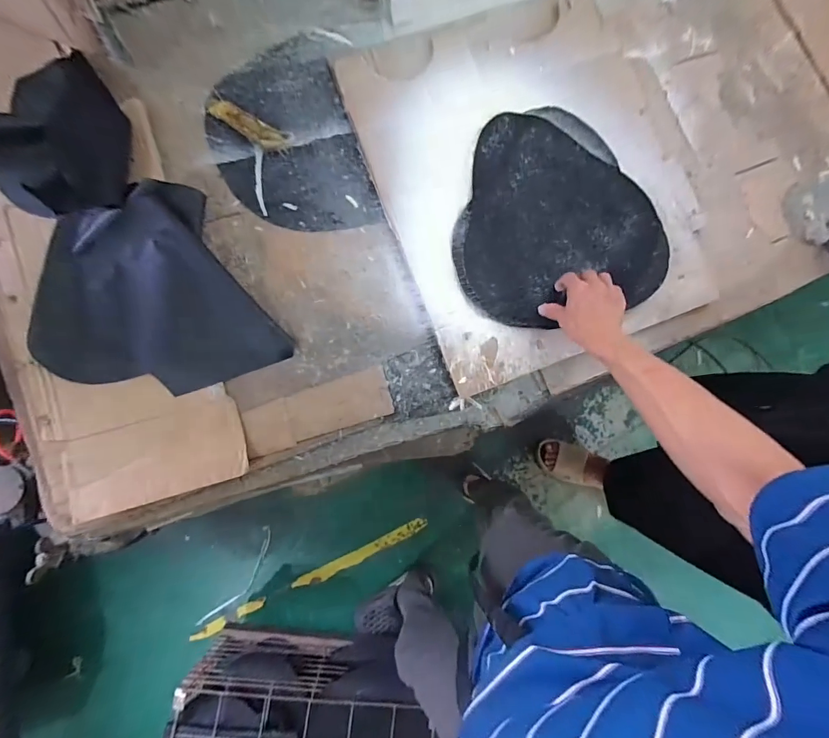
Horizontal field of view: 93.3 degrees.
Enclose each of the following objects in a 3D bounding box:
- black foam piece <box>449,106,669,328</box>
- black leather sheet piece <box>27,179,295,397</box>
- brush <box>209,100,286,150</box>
[{"bbox_3d":[0.248,-0.263,0.669,0.349,0.021,0.372,-1,85,-6],"label":"black foam piece"},{"bbox_3d":[-0.392,-0.108,0.569,0.334,0.049,0.302,-19,87,-7],"label":"black leather sheet piece"},{"bbox_3d":[-0.270,-0.393,0.628,0.140,0.031,0.029,33,80,2],"label":"brush"}]

